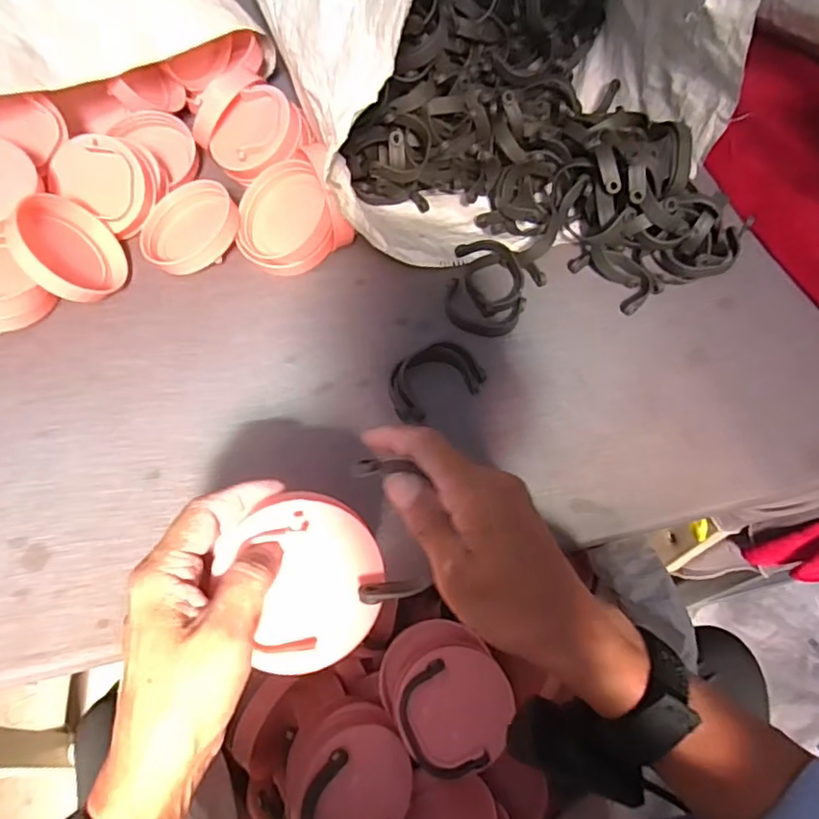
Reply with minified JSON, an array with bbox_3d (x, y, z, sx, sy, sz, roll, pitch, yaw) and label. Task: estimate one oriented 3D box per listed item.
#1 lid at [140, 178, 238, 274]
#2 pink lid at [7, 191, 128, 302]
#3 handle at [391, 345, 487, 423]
[{"bbox_3d":[-0.213,-0.177,0.562,0.085,0.021,0.093,-2,81,14],"label":"lid"},{"bbox_3d":[-0.305,-0.146,0.524,0.015,0.097,0.105,-29,47,24],"label":"pink lid"},{"bbox_3d":[0.022,-0.028,0.491,0.084,0.022,0.046,-26,65,-18],"label":"handle"}]

